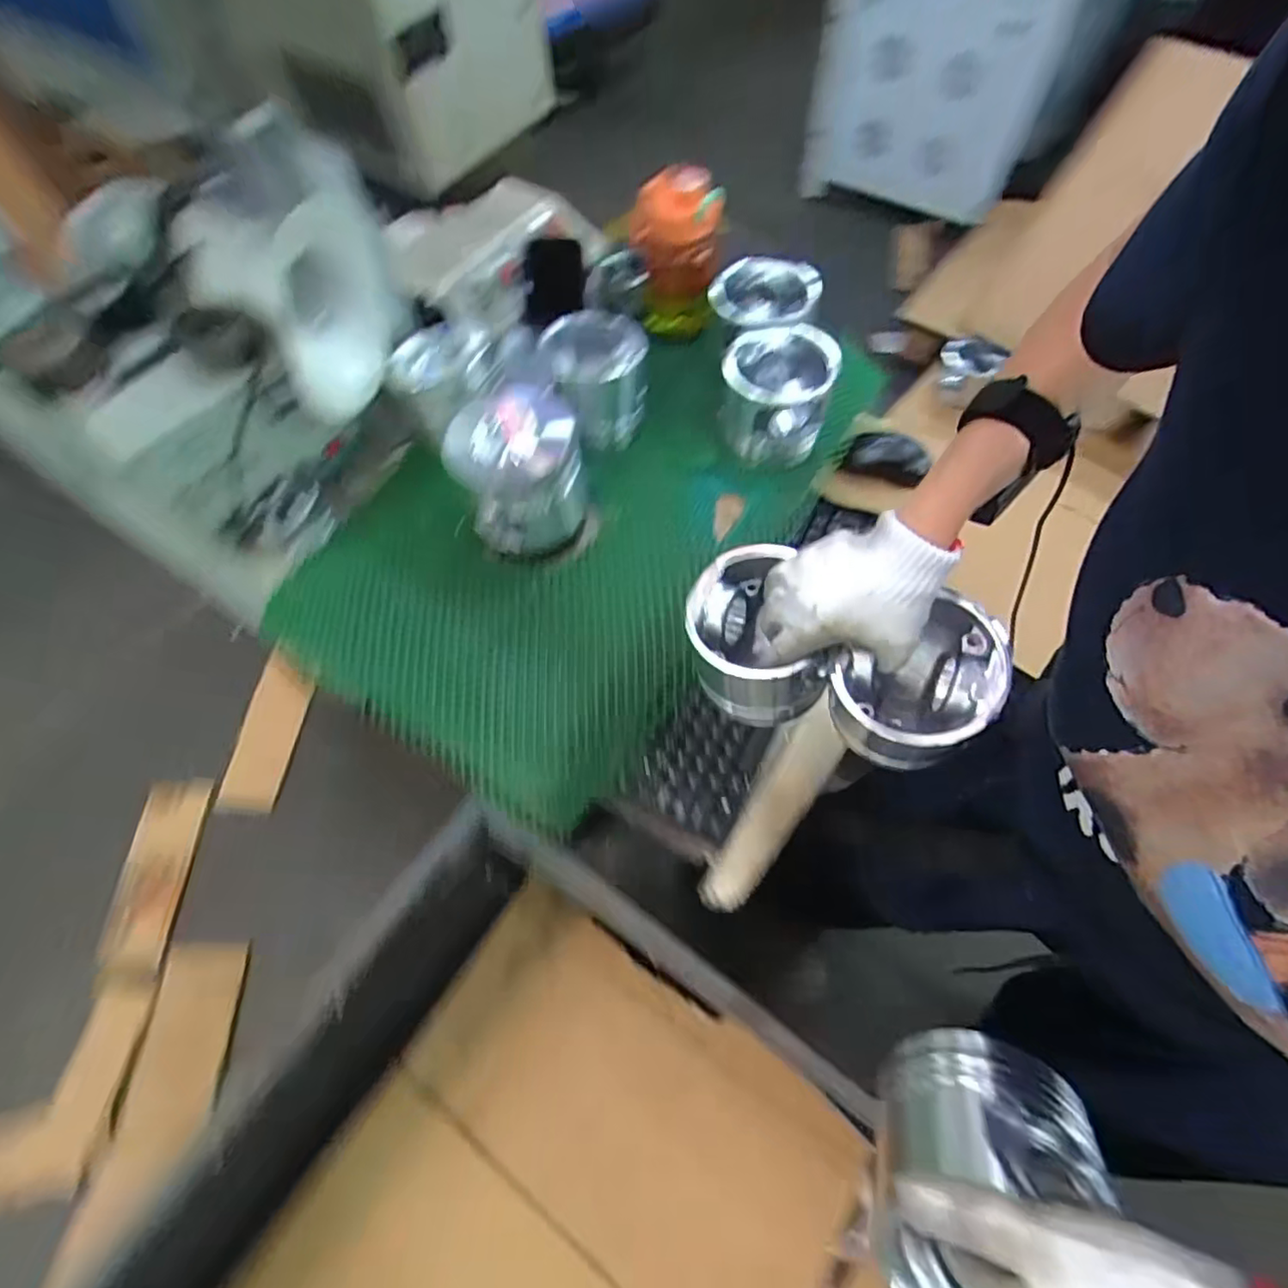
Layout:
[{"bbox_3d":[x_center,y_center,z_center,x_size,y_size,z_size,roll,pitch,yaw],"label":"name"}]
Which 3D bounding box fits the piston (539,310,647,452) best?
[{"bbox_3d":[-0.050,-0.287,0.671,0.115,0.104,0.093,-9,62,-3],"label":"piston"}]

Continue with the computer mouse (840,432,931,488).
[{"bbox_3d":[0.290,-0.227,0.733,0.106,0.025,0.065,5,62,5],"label":"computer mouse"}]

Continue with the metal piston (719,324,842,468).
[{"bbox_3d":[0.146,-0.272,0.676,0.108,0.103,0.110,0,62,2],"label":"metal piston"}]

